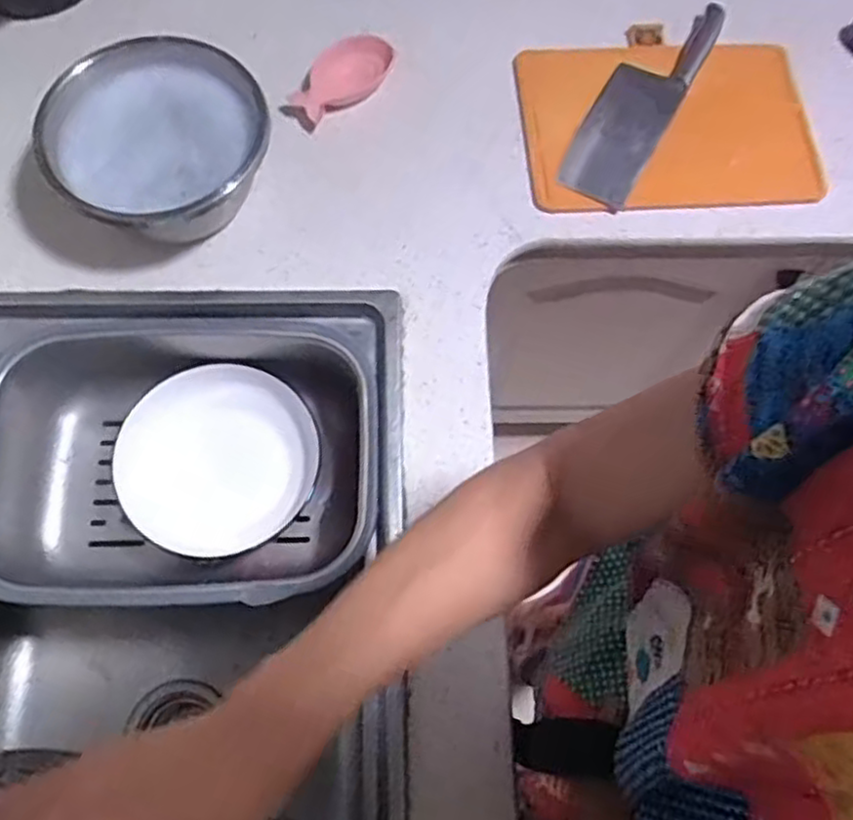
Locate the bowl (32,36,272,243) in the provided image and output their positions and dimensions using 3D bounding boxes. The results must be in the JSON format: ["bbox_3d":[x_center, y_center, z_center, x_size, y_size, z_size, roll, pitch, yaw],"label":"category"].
[{"bbox_3d":[-0.235,-0.233,0.659,0.187,0.097,0.173,1,70,-2],"label":"bowl"}]

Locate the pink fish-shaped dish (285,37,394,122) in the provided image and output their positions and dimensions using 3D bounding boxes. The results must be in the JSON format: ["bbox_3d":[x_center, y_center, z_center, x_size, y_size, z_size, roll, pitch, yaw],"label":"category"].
[{"bbox_3d":[-0.086,-0.337,0.743,0.113,0.037,0.044,-40,76,-15],"label":"pink fish-shaped dish"}]

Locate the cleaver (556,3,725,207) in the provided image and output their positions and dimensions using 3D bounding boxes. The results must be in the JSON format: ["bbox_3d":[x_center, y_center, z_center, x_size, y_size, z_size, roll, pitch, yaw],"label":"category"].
[{"bbox_3d":[0.227,-0.331,0.757,0.076,0.025,0.276,29,72,8],"label":"cleaver"}]

